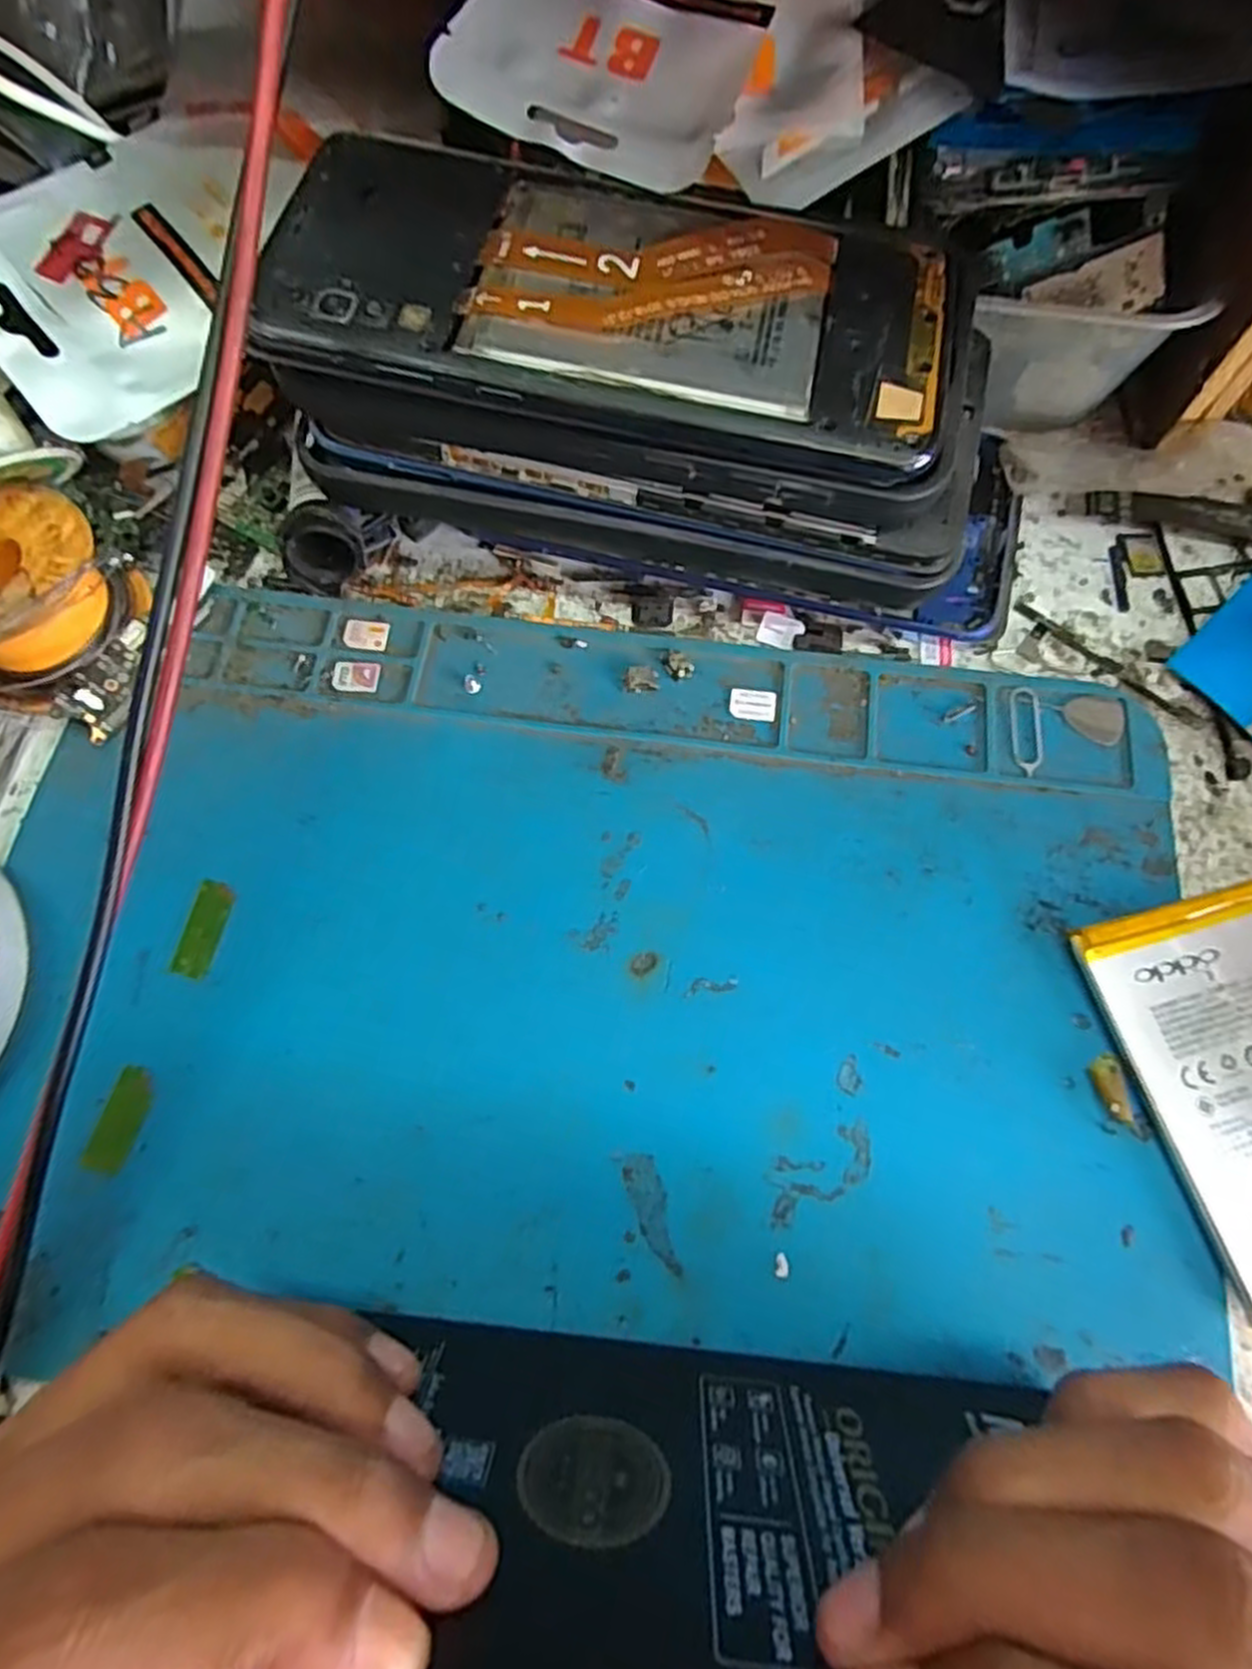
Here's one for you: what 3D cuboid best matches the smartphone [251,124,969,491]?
[{"bbox_3d":[-0.002,-0.124,0.186,0.155,0.011,0.075,10,70,0],"label":"smartphone"}]

